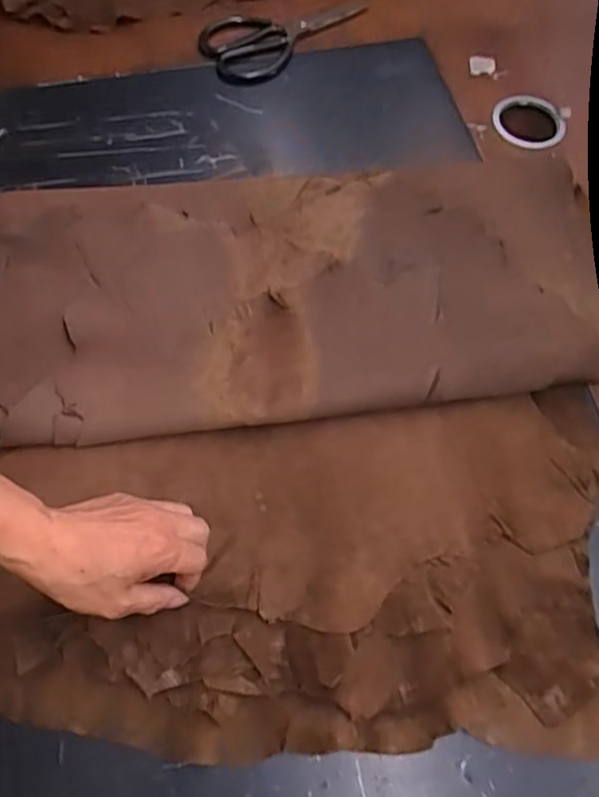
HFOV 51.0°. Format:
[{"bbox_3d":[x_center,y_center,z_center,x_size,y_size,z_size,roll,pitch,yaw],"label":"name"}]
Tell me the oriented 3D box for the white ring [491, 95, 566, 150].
[{"bbox_3d":[0.294,-0.354,0.804,0.092,0.015,0.092,1,62,-2],"label":"white ring"}]

